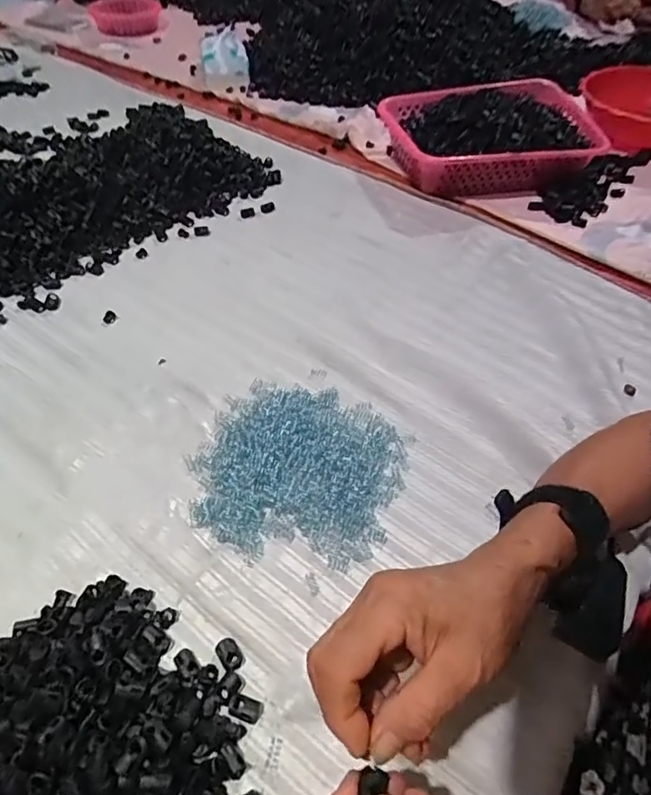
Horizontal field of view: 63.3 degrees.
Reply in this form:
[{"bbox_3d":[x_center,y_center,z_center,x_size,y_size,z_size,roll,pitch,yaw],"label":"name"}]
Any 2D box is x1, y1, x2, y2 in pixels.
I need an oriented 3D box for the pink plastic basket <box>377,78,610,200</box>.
[{"bbox_3d":[0.277,-0.432,0.884,0.357,0.106,0.247,-10,51,-11],"label":"pink plastic basket"}]

